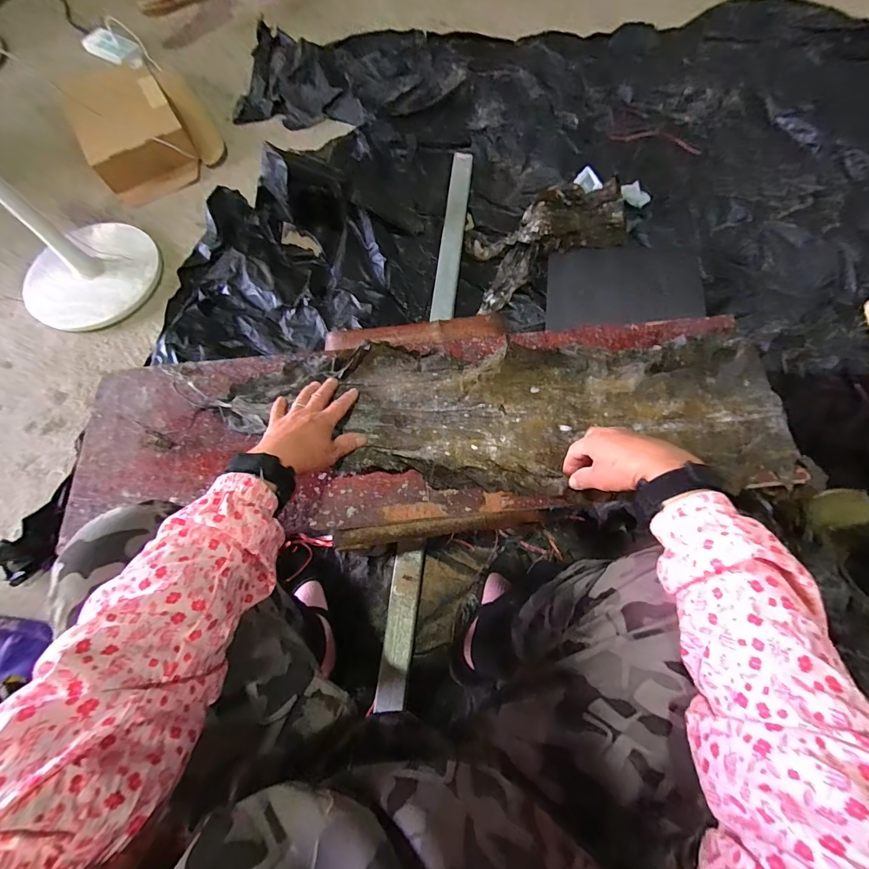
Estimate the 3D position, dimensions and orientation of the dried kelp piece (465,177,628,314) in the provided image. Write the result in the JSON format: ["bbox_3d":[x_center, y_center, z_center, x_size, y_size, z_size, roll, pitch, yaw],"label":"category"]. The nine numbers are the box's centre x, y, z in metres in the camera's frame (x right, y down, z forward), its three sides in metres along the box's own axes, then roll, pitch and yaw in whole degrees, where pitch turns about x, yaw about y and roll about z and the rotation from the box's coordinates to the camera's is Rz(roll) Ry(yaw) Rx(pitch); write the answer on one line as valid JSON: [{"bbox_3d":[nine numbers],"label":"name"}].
[{"bbox_3d":[0.266,-0.479,0.996,0.447,0.065,0.220,-27,74,-7],"label":"dried kelp piece"}]

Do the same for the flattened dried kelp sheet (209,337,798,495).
[{"bbox_3d":[0.095,-0.029,0.523,0.697,0.041,0.207,0,72,0],"label":"flattened dried kelp sheet"}]

